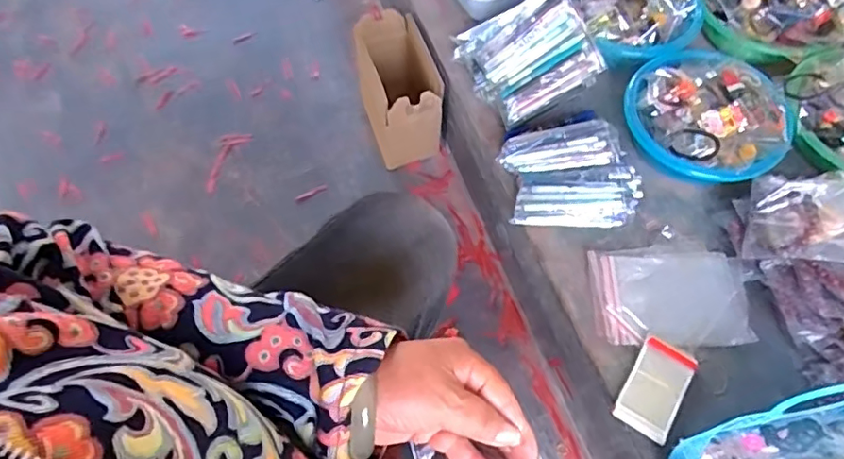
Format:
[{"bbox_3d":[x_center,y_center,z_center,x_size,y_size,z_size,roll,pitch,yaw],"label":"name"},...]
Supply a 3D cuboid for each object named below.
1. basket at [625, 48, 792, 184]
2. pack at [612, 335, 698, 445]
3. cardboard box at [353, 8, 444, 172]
[{"bbox_3d":[0.413,-0.171,0.814,0.211,0.082,0.195,0,63,0],"label":"basket"},{"bbox_3d":[0.287,0.194,0.678,0.065,0.010,0.117,31,67,15],"label":"pack"},{"bbox_3d":[-0.044,-0.256,1.030,0.126,0.178,0.218,-13,64,-7],"label":"cardboard box"}]

